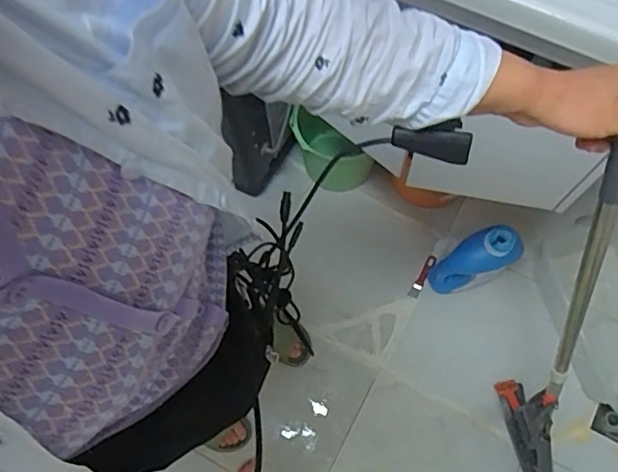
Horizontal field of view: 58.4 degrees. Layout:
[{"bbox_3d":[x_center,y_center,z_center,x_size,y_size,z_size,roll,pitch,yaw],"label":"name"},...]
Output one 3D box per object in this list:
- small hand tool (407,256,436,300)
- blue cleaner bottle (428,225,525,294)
[{"bbox_3d":[0.322,0.115,1.570,0.031,0.013,0.134,26,74,10],"label":"small hand tool"},{"bbox_3d":[0.402,0.075,1.408,0.085,0.334,0.092,-11,69,-29],"label":"blue cleaner bottle"}]

